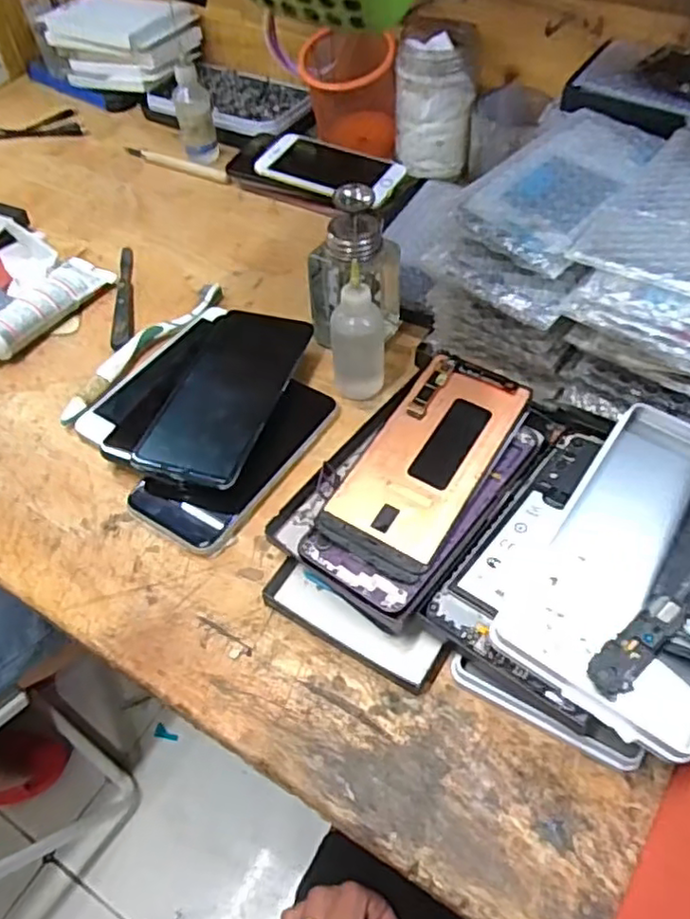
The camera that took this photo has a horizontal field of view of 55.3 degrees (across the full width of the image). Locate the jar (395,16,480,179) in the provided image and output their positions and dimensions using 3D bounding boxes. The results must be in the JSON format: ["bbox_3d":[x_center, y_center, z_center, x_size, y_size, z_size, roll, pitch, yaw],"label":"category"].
[{"bbox_3d":[0.084,-0.333,0.612,0.071,0.107,0.077,4,54,6],"label":"jar"}]

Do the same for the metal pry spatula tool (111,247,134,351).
[{"bbox_3d":[-0.190,-0.141,0.567,0.015,0.008,0.134,-9,57,-2],"label":"metal pry spatula tool"}]

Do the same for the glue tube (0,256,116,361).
[{"bbox_3d":[-0.254,-0.124,0.538,0.046,0.035,0.143,21,57,17],"label":"glue tube"}]

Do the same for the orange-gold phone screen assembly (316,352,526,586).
[{"bbox_3d":[0.053,-0.003,0.411,0.073,0.005,0.160,27,59,20],"label":"orange-gold phone screen assembly"}]

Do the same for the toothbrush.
[{"bbox_3d":[-0.161,-0.089,0.518,0.030,0.020,0.170,27,59,21],"label":"toothbrush"}]

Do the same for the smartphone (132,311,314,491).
[{"bbox_3d":[-0.082,-0.049,0.464,0.074,0.010,0.152,13,57,13],"label":"smartphone"}]

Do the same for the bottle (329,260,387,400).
[{"bbox_3d":[0.009,-0.084,0.457,0.035,0.098,0.031,-4,53,0],"label":"bottle"}]

